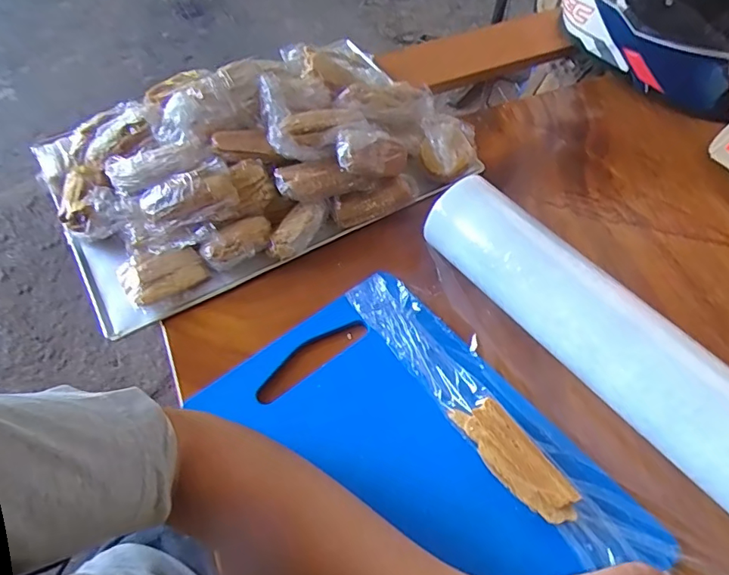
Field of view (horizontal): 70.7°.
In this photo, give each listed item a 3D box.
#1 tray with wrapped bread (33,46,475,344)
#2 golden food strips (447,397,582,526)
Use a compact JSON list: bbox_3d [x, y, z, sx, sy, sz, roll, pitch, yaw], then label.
[{"bbox_3d":[-0.117,-0.157,0.550,0.410,0.118,0.245,-27,60,-19],"label":"tray with wrapped bread"},{"bbox_3d":[0.115,0.132,0.400,0.038,0.009,0.109,-42,63,-1],"label":"golden food strips"}]

